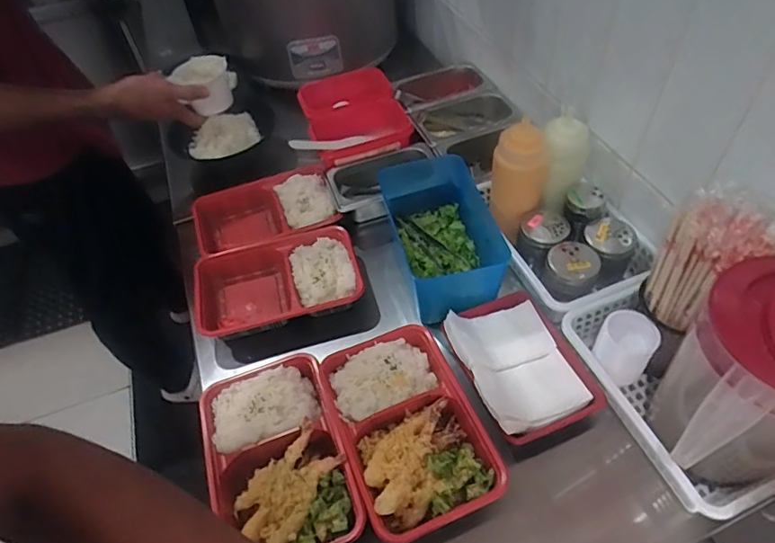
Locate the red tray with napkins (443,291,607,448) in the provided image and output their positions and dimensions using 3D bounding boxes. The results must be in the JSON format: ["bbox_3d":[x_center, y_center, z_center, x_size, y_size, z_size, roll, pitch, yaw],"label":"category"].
[{"bbox_3d":[0.154,0.103,0.606,0.128,0.039,0.174,-20,52,-11],"label":"red tray with napkins"}]

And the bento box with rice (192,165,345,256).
[{"bbox_3d":[-0.191,-0.077,0.821,0.219,0.071,0.153,-21,52,-11],"label":"bento box with rice"}]

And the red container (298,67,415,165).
[{"bbox_3d":[-0.058,-0.262,0.868,0.151,0.055,0.198,-18,51,-9],"label":"red container"}]

